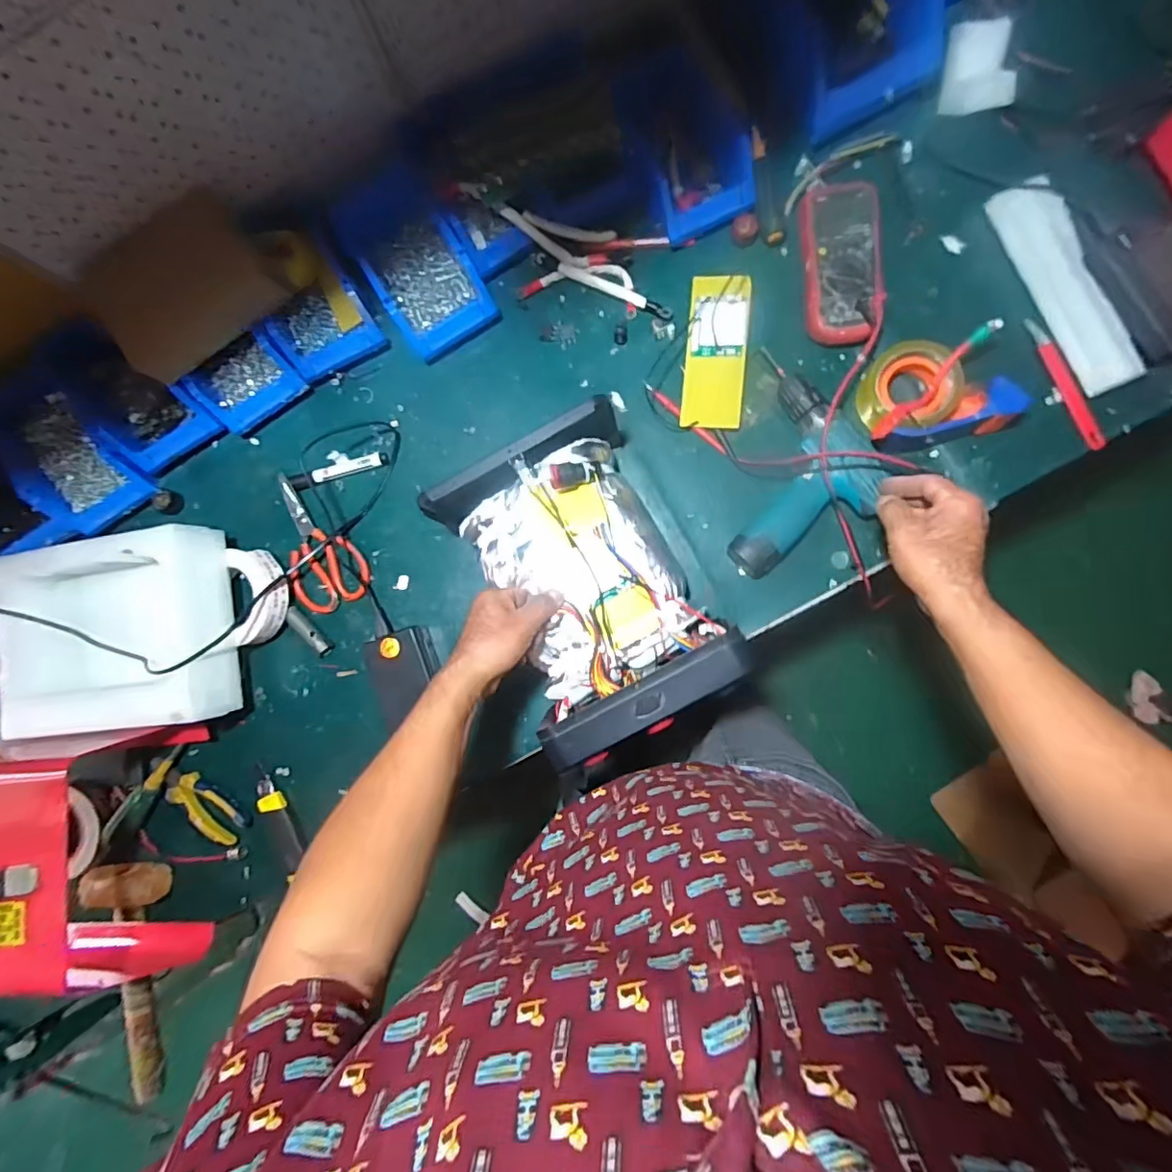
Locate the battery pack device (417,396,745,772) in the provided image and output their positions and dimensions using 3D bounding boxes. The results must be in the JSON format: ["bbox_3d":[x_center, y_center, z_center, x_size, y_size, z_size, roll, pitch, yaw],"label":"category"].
[{"bbox_3d":[0.004,-0.004,0.628,0.211,0.159,0.314,-27,86,3],"label":"battery pack device"}]

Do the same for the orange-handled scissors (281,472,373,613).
[{"bbox_3d":[-0.334,-0.058,0.727,0.092,0.013,0.176,-12,92,-6],"label":"orange-handled scissors"}]

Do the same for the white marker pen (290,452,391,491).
[{"bbox_3d":[-0.313,-0.148,0.729,0.121,0.013,0.020,-19,86,-11],"label":"white marker pen"}]

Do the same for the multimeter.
[{"bbox_3d":[0.300,-0.377,0.671,0.086,0.039,0.186,-3,88,5],"label":"multimeter"}]

